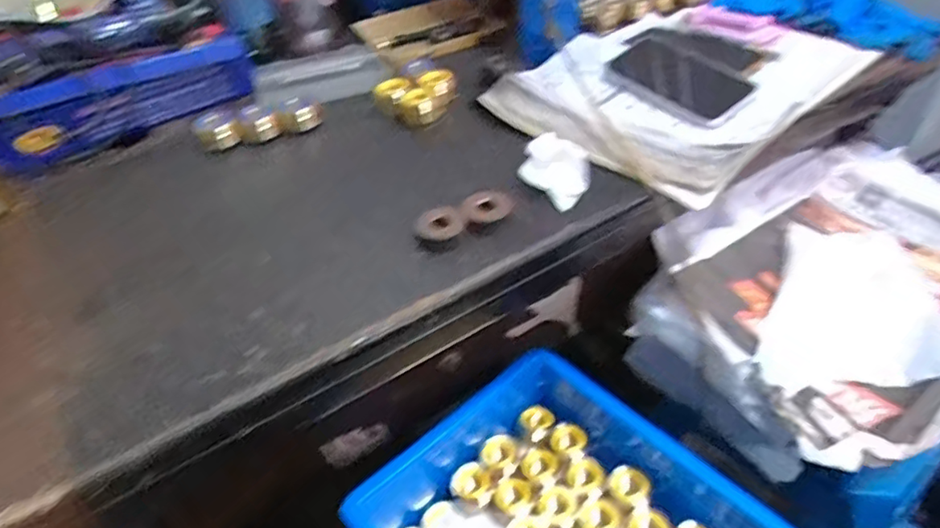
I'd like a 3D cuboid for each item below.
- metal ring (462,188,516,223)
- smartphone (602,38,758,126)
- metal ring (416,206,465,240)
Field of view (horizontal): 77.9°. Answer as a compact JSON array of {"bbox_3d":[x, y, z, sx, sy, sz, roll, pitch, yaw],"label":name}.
[{"bbox_3d":[0.015,-0.049,0.485,0.042,0.007,0.032,-17,64,-12],"label":"metal ring"},{"bbox_3d":[0.213,-0.193,0.600,0.075,0.014,0.152,-40,54,-11],"label":"smartphone"},{"bbox_3d":[-0.024,-0.033,0.474,0.038,0.009,0.037,-3,42,3],"label":"metal ring"}]

